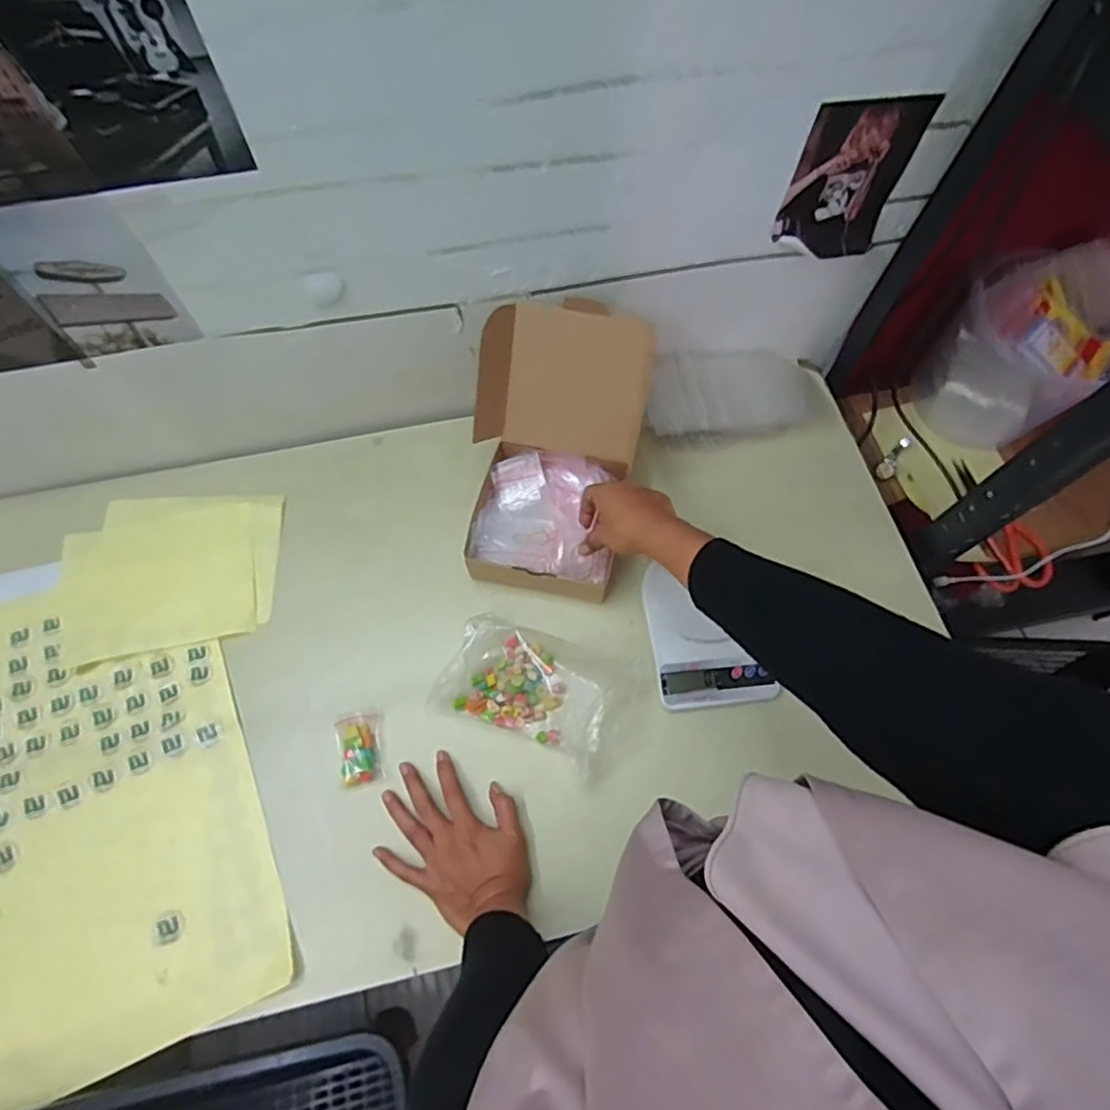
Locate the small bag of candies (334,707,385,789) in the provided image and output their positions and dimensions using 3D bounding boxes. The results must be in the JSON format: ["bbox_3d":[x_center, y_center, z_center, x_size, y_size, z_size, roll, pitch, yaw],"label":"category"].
[{"bbox_3d":[-0.204,0.201,0.655,0.043,0.010,0.075,-12,69,-7],"label":"small bag of candies"}]

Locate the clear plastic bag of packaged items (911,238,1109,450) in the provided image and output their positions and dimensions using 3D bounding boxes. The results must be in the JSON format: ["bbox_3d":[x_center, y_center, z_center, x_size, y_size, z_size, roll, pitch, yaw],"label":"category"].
[{"bbox_3d":[0.613,-0.264,0.835,0.146,0.205,0.178,-37,72,-16],"label":"clear plastic bag of packaged items"}]

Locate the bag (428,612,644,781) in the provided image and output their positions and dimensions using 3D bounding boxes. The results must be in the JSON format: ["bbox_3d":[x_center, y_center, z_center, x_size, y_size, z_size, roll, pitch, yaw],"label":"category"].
[{"bbox_3d":[-0.017,0.137,0.657,0.187,0.049,0.124,26,69,8],"label":"bag"}]

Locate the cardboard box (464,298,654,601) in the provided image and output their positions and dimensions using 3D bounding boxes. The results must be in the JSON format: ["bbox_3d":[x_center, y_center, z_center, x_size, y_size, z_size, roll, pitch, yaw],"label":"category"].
[{"bbox_3d":[-0.002,-0.112,0.692,0.177,0.174,0.261,9,68,2],"label":"cardboard box"}]

